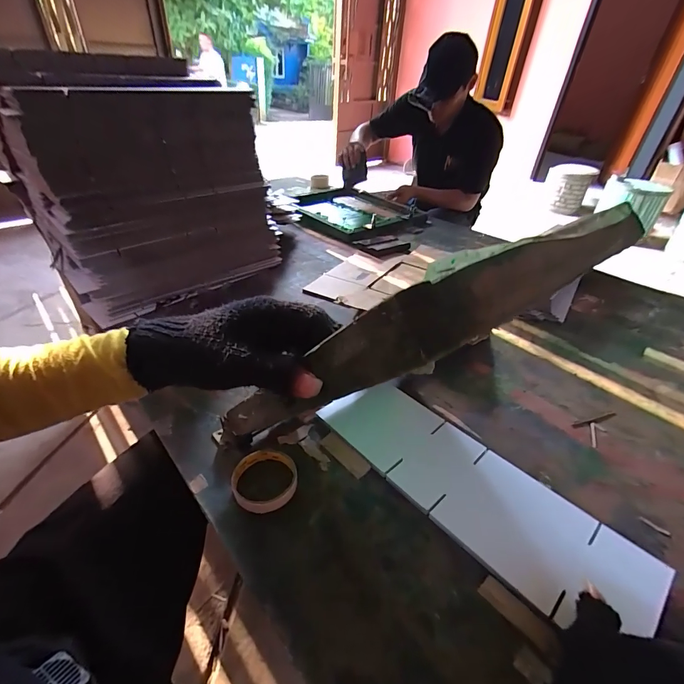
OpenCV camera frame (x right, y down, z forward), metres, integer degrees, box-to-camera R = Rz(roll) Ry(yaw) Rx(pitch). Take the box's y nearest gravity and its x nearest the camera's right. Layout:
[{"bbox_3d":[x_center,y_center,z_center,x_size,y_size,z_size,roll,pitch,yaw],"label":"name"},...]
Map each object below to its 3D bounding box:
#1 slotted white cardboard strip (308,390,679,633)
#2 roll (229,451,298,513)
[{"bbox_3d":[0.160,0.182,0.486,0.138,0.012,0.415,-29,45,-33],"label":"slotted white cardboard strip"},{"bbox_3d":[-0.101,0.177,0.478,0.083,0.019,0.084,3,35,-2],"label":"roll"}]

